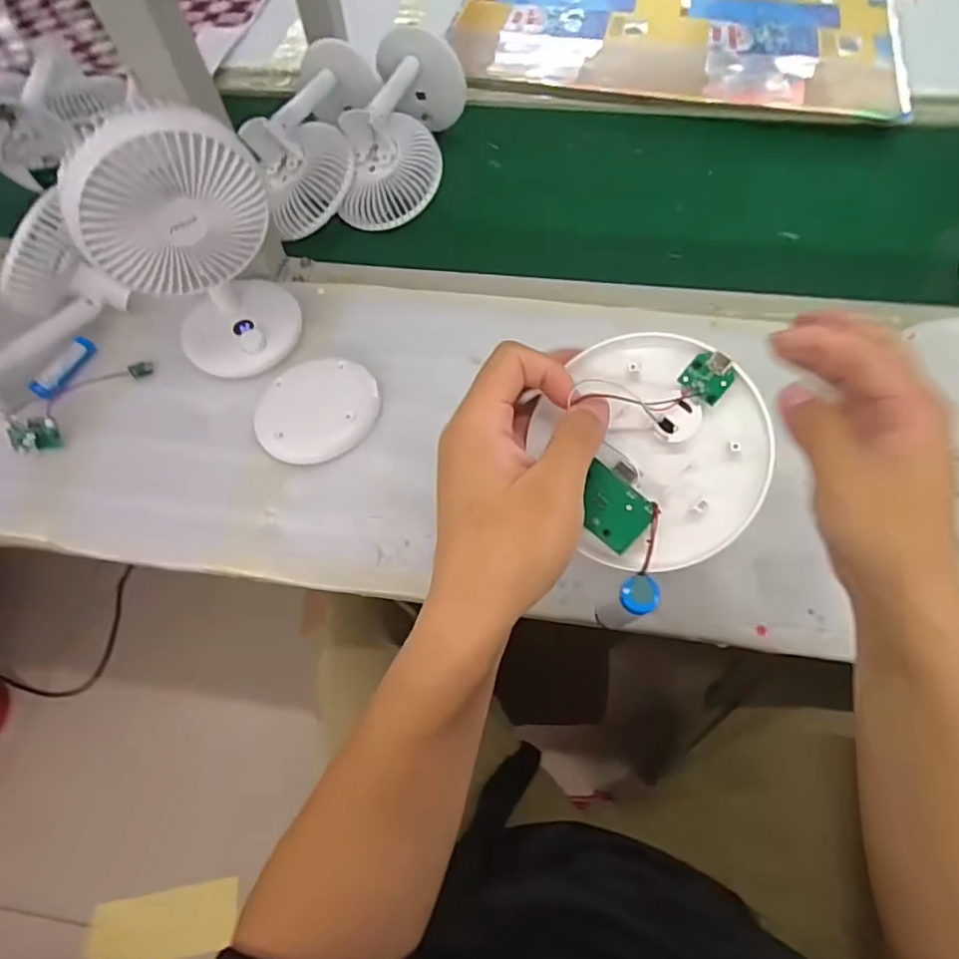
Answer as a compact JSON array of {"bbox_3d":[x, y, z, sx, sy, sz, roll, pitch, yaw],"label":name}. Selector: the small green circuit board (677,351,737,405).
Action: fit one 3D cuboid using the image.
[{"bbox_3d":[0.102,-0.046,0.254,0.019,0.004,0.021,38,112,14],"label":"small green circuit board"}]

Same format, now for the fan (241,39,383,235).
[{"bbox_3d":[-0.174,-0.362,0.614,0.090,0.087,0.216,8,65,7],"label":"fan"}]

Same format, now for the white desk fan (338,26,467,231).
[{"bbox_3d":[-0.082,-0.378,0.622,0.091,0.085,0.204,9,65,8],"label":"white desk fan"}]

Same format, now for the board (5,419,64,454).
[{"bbox_3d":[-0.380,-0.037,0.492,0.034,0.027,0.006,-18,18,-34],"label":"board"}]

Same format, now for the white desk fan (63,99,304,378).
[{"bbox_3d":[-0.220,-0.183,0.445,0.114,0.201,0.089,-33,67,-12],"label":"white desk fan"}]

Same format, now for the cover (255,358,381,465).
[{"bbox_3d":[-0.138,-0.059,0.487,0.094,0.010,0.099,-3,67,7],"label":"cover"}]

